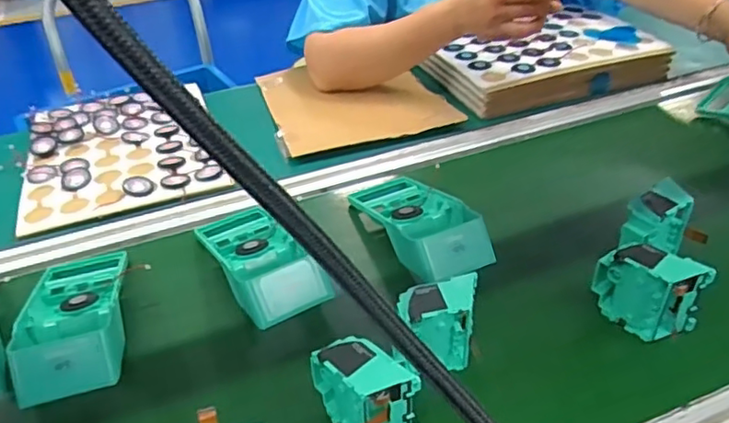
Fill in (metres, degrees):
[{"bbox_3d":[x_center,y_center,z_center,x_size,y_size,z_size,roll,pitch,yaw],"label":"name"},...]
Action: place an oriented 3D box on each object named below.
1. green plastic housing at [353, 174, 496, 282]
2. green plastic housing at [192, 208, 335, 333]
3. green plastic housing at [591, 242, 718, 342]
[{"bbox_3d":[0.055,0.003,0.635,0.092,0.047,0.187,-19,41,-20],"label":"green plastic housing"},{"bbox_3d":[-0.105,0.041,0.599,0.086,0.043,0.180,-20,42,-22],"label":"green plastic housing"},{"bbox_3d":[0.244,0.070,0.519,0.084,0.076,0.036,22,44,28],"label":"green plastic housing"}]

